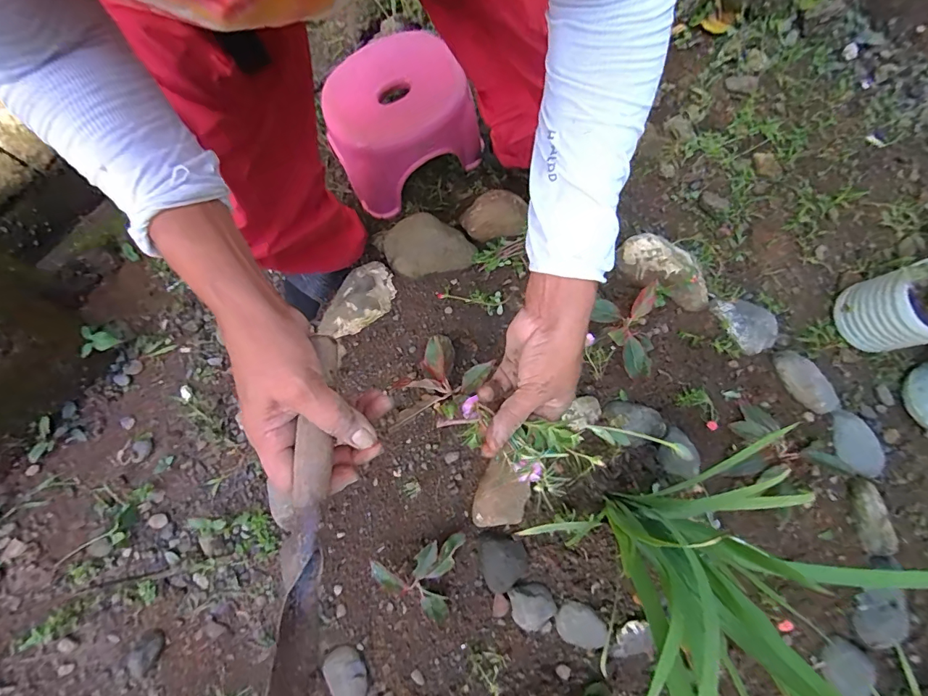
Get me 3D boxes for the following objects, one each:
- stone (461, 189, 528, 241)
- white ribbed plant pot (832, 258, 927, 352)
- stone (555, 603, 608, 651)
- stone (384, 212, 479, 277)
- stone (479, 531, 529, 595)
[{"bbox_3d":[0.060,-0.275,0.899,0.131,0.063,0.085,-10,80,-4],"label":"stone"},{"bbox_3d":[0.880,-0.080,0.879,0.161,0.165,0.157,-13,78,-3],"label":"white ribbed plant pot"},{"bbox_3d":[0.197,0.461,0.737,0.085,0.037,0.065,11,80,0],"label":"stone"},{"bbox_3d":[-0.076,-0.214,0.888,0.166,0.073,0.138,-20,81,-6],"label":"stone"},{"bbox_3d":[0.067,0.362,0.750,0.078,0.063,0.092,-3,80,-3],"label":"stone"}]

